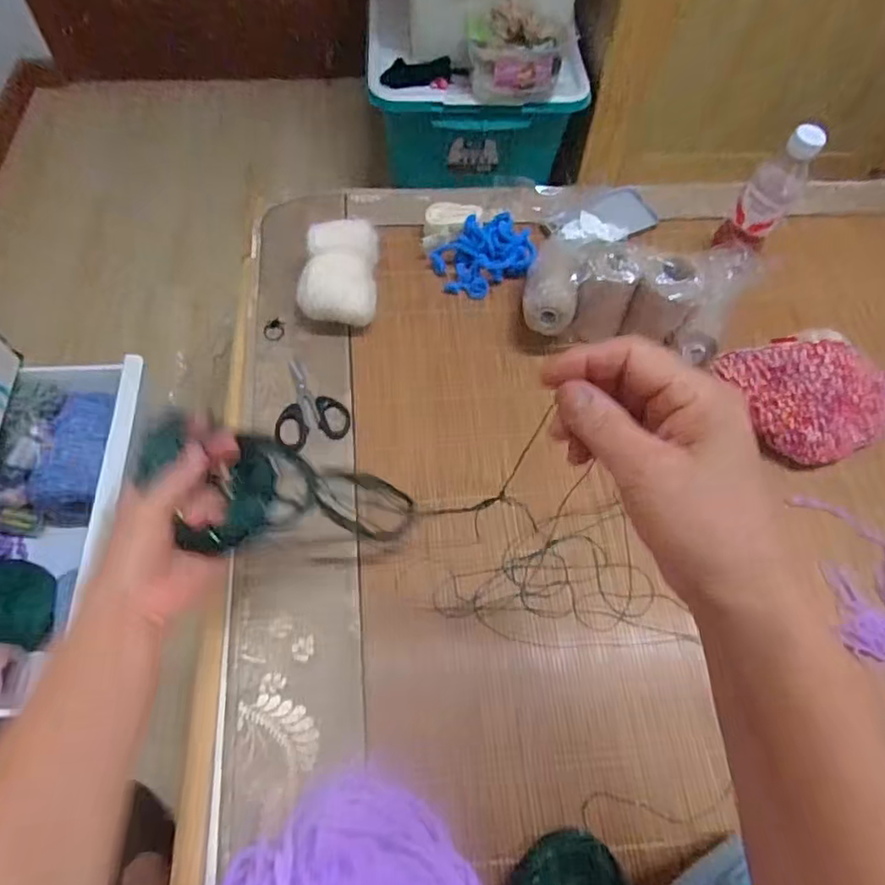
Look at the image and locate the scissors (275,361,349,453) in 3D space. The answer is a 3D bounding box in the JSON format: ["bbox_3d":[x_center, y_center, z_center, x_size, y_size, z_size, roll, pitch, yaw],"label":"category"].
[{"bbox_3d":[-0.148,-0.043,0.641,0.075,0.010,0.107,-19,63,-13],"label":"scissors"}]

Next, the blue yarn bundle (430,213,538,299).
[{"bbox_3d":[0.053,-0.227,0.728,0.121,0.041,0.086,-29,67,-17],"label":"blue yarn bundle"}]

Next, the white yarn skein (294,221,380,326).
[{"bbox_3d":[-0.116,-0.186,0.684,0.084,0.073,0.120,1,62,-2],"label":"white yarn skein"}]

